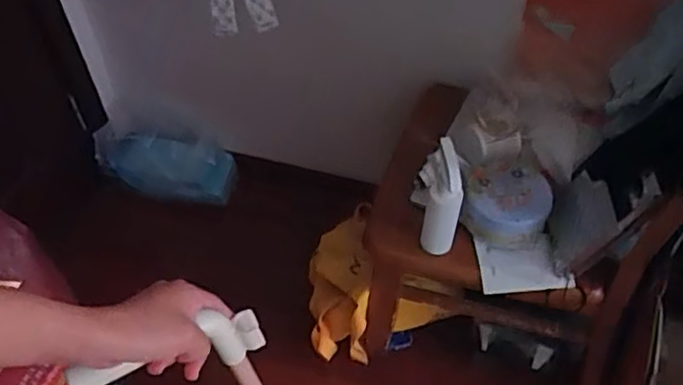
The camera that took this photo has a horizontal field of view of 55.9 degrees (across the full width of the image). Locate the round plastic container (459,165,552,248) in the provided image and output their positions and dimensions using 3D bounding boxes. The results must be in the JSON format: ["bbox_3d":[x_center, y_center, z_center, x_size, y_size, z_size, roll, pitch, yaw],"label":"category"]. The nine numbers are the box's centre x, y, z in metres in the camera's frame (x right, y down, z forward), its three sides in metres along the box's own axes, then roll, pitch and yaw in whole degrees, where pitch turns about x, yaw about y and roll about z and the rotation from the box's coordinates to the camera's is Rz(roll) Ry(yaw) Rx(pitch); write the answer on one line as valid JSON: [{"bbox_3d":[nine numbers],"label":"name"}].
[{"bbox_3d":[0.263,0.020,1.029,0.129,0.073,0.121,0,51,0],"label":"round plastic container"}]

